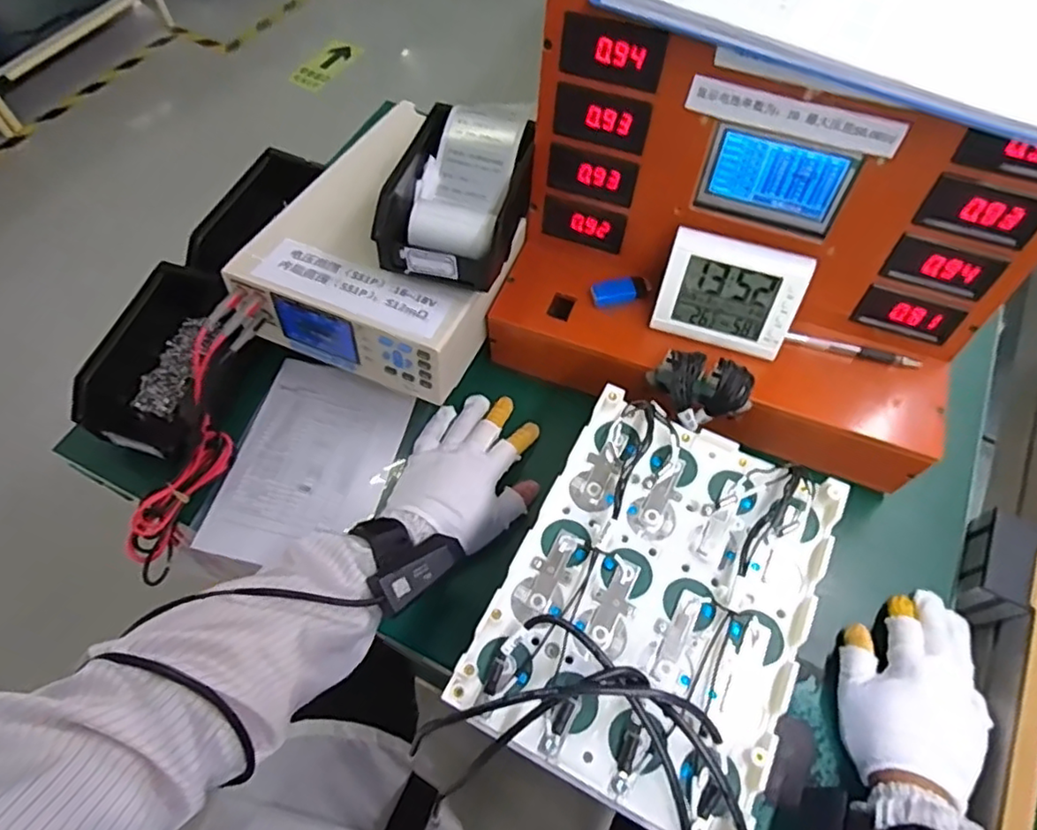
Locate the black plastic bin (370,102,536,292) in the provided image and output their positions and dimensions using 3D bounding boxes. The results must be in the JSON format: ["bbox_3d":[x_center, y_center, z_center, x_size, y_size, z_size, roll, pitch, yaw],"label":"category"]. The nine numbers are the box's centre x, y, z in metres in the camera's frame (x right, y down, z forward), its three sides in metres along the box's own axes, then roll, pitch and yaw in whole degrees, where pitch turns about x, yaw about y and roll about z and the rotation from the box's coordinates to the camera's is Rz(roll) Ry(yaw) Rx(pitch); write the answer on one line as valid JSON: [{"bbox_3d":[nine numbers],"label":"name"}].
[{"bbox_3d":[-0.047,-0.198,0.560,0.108,0.062,0.187,12,62,6],"label":"black plastic bin"}]

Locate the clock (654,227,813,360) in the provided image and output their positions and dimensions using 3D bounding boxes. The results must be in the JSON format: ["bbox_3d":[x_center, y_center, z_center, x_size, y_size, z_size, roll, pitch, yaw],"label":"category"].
[{"bbox_3d":[0.178,-0.103,0.533,0.110,0.092,0.023,18,36,9],"label":"clock"}]

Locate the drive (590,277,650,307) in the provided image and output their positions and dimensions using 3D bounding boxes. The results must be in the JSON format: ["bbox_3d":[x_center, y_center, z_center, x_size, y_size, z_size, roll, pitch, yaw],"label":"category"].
[{"bbox_3d":[0.095,-0.115,0.582,0.054,0.008,0.024,-13,80,-9],"label":"drive"}]

